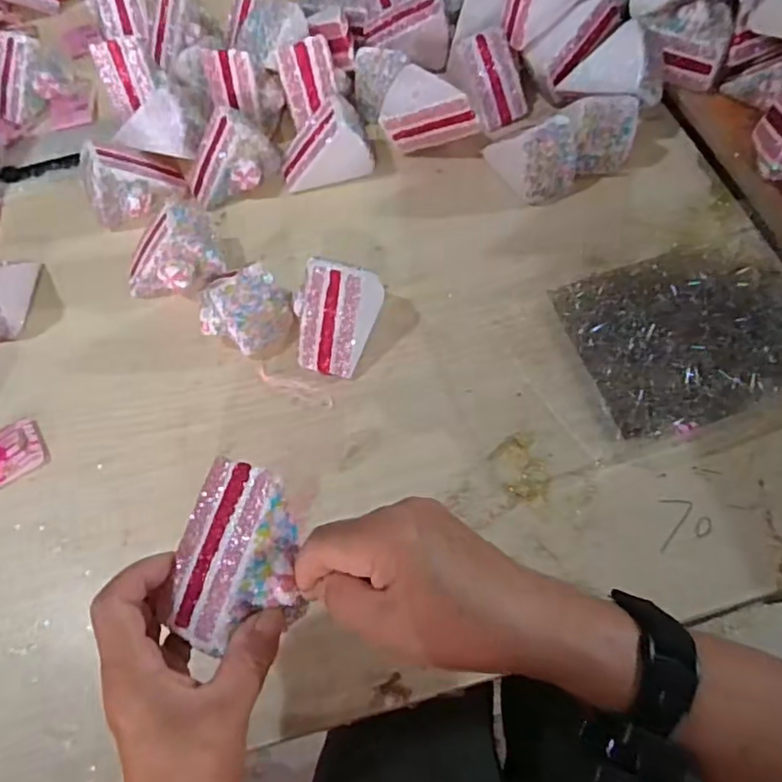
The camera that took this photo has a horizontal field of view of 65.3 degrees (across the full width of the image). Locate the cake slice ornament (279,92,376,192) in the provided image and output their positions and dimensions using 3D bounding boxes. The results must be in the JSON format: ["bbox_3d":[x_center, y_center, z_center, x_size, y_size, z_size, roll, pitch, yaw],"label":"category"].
[{"bbox_3d":[-0.065,-0.239,0.594,0.093,0.061,0.062,-9,63,1],"label":"cake slice ornament"}]

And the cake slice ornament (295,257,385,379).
[{"bbox_3d":[-0.048,-0.065,0.501,0.063,0.064,0.085,15,66,12],"label":"cake slice ornament"}]

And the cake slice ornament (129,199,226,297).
[{"bbox_3d":[-0.200,-0.124,0.543,0.090,0.055,0.057,-20,63,-5],"label":"cake slice ornament"}]

